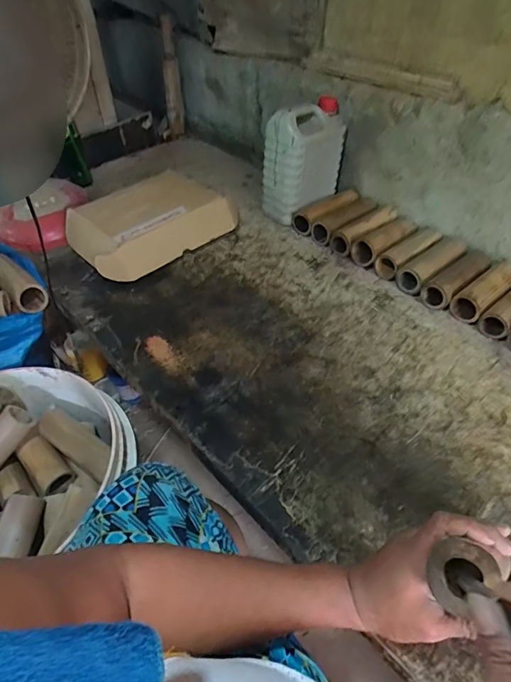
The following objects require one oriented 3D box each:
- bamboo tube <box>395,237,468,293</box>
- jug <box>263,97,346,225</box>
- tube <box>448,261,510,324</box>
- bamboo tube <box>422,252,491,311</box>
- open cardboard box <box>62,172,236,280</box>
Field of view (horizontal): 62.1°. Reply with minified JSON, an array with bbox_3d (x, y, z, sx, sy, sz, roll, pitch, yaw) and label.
[{"bbox_3d":[0.359,-0.153,0.849,0.188,0.047,0.060,-32,53,-29],"label":"bamboo tube"},{"bbox_3d":[0.111,-0.395,0.949,0.100,0.226,0.170,34,53,29],"label":"jug"},{"bbox_3d":[0.438,-0.096,0.793,0.183,0.045,0.059,-31,53,-28],"label":"tube"},{"bbox_3d":[0.394,-0.121,0.817,0.189,0.048,0.058,-31,53,-28],"label":"bamboo tube"},{"bbox_3d":[-0.215,-0.255,0.907,0.322,0.102,0.185,-32,53,-29],"label":"open cardboard box"}]

